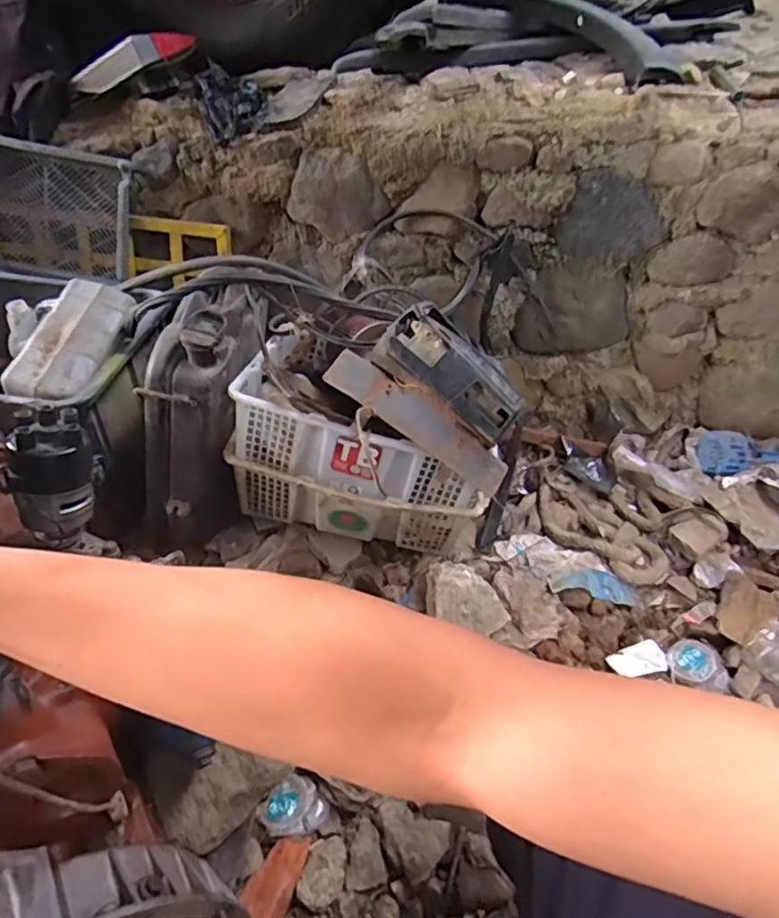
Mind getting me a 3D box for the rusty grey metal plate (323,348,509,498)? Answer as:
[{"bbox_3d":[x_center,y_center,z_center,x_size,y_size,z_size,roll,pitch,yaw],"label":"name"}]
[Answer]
[{"bbox_3d":[0.054,-0.063,0.994,0.344,0.014,0.081,34,61,-9],"label":"rusty grey metal plate"}]

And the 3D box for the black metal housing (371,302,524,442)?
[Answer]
[{"bbox_3d":[0.107,-0.147,1.023,0.268,0.126,0.090,42,8,4],"label":"black metal housing"}]

